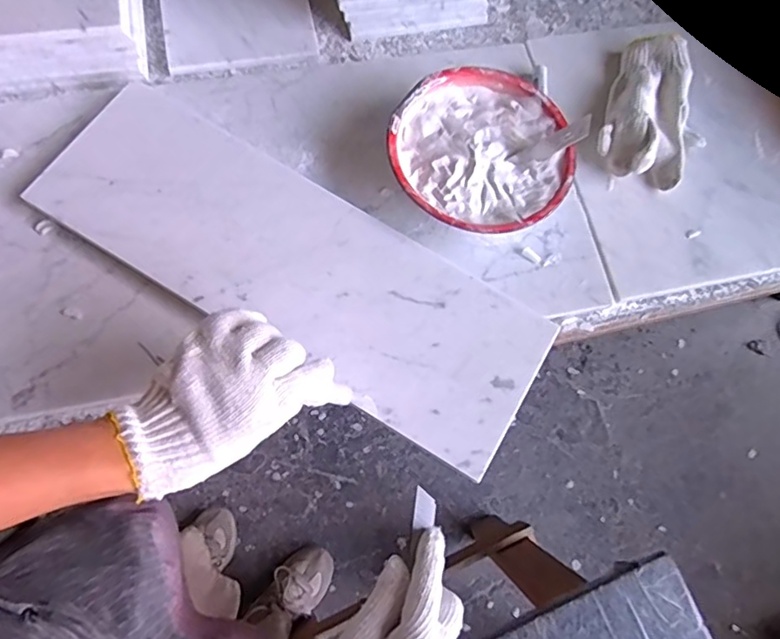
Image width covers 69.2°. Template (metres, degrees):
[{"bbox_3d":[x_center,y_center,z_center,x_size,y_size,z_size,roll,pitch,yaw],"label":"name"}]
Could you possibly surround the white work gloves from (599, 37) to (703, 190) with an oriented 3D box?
[{"bbox_3d":[0.274,-0.215,0.581,0.100,0.038,0.170,22,70,3],"label":"white work gloves"}]

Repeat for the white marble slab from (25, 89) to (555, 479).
[{"bbox_3d":[-0.087,-0.050,0.496,0.452,0.011,0.152,31,72,7],"label":"white marble slab"}]

